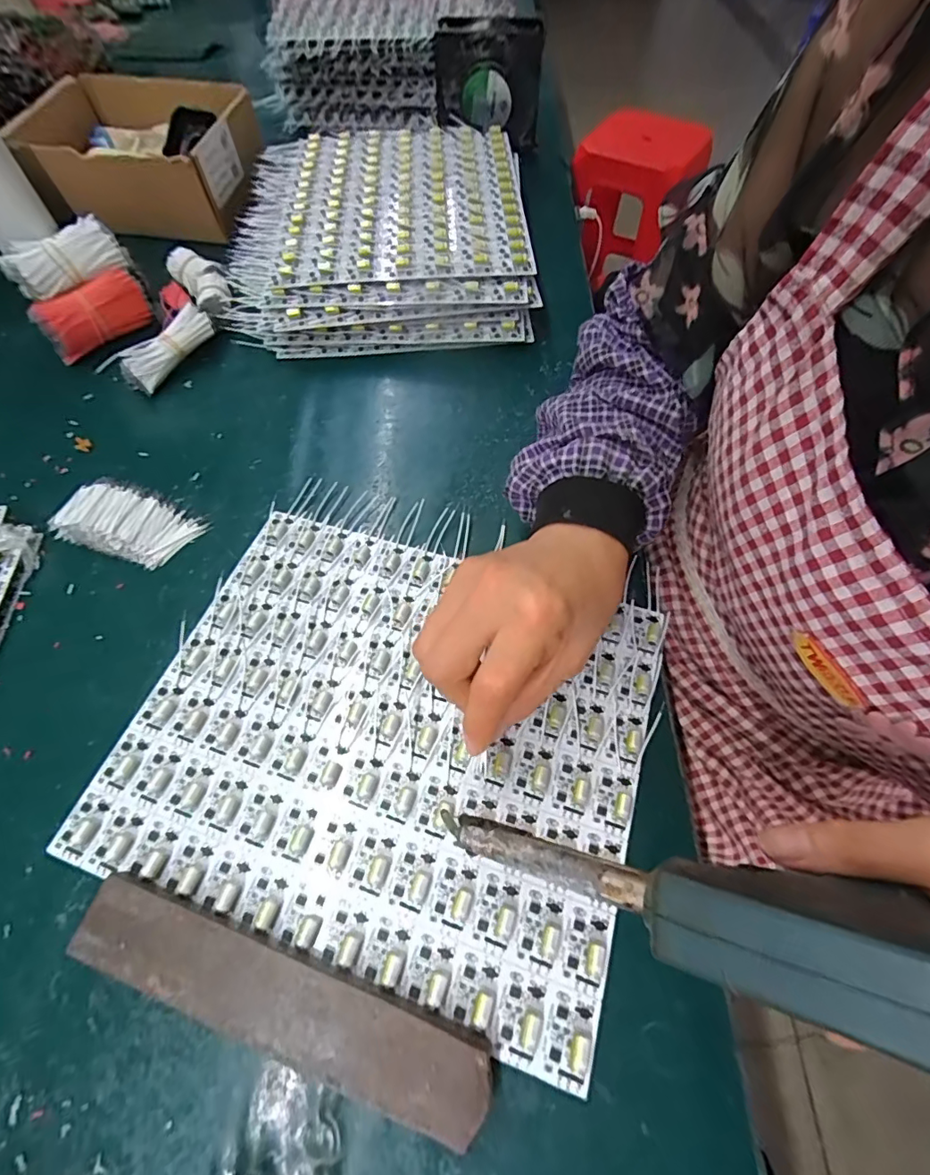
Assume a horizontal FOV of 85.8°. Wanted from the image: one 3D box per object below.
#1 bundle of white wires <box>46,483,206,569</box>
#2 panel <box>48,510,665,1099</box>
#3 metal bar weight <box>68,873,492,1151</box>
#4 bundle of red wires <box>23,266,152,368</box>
[{"bbox_3d":[-0.255,-0.049,0.374,0.108,0.014,0.052,16,62,11],"label":"bundle of white wires"},{"bbox_3d":[-0.047,0.077,0.296,0.287,0.009,0.238,17,62,11],"label":"panel"},{"bbox_3d":[-0.086,0.185,0.227,0.196,0.018,0.034,16,62,11],"label":"metal bar weight"},{"bbox_3d":[-0.349,-0.259,0.476,0.098,0.047,0.034,-36,65,-17],"label":"bundle of red wires"}]

